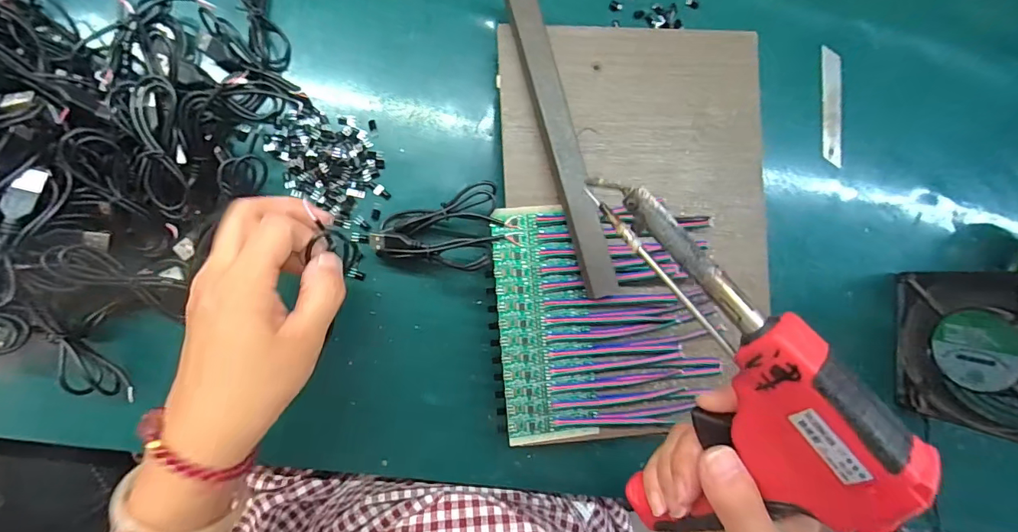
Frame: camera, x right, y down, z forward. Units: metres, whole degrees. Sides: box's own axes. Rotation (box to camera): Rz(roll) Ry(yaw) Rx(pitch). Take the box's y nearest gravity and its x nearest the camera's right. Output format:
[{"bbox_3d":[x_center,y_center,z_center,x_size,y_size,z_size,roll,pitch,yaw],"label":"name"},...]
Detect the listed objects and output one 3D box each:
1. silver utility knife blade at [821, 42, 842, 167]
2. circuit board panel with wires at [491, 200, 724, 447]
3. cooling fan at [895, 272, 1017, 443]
[{"bbox_3d":[0.281,-0.137,0.393,0.017,0.007,0.098,-3,93,-9],"label":"silver utility knife blade"},{"bbox_3d":[0.069,0.039,0.322,0.153,0.025,0.160,-4,93,-9],"label":"circuit board panel with wires"},{"bbox_3d":[0.370,0.065,0.355,0.044,0.133,0.122,7,92,-9],"label":"cooling fan"}]

